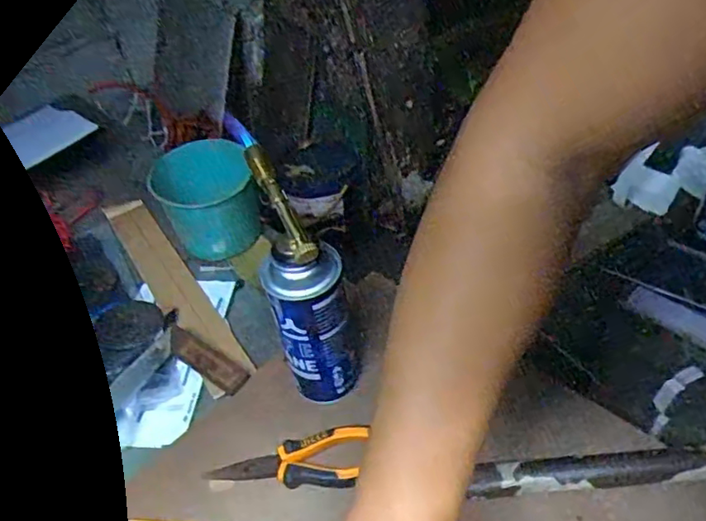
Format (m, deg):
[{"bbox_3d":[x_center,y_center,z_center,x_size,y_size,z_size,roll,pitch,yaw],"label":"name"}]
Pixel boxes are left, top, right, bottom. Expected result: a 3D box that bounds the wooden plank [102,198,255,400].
[{"bbox_3d":[-0.227,0.020,0.724,0.061,0.021,0.386,-27,48,-21],"label":"wooden plank"}]

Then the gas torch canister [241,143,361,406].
[{"bbox_3d":[-0.041,0.027,0.529,0.064,0.236,0.095,-12,44,-6],"label":"gas torch canister"}]

